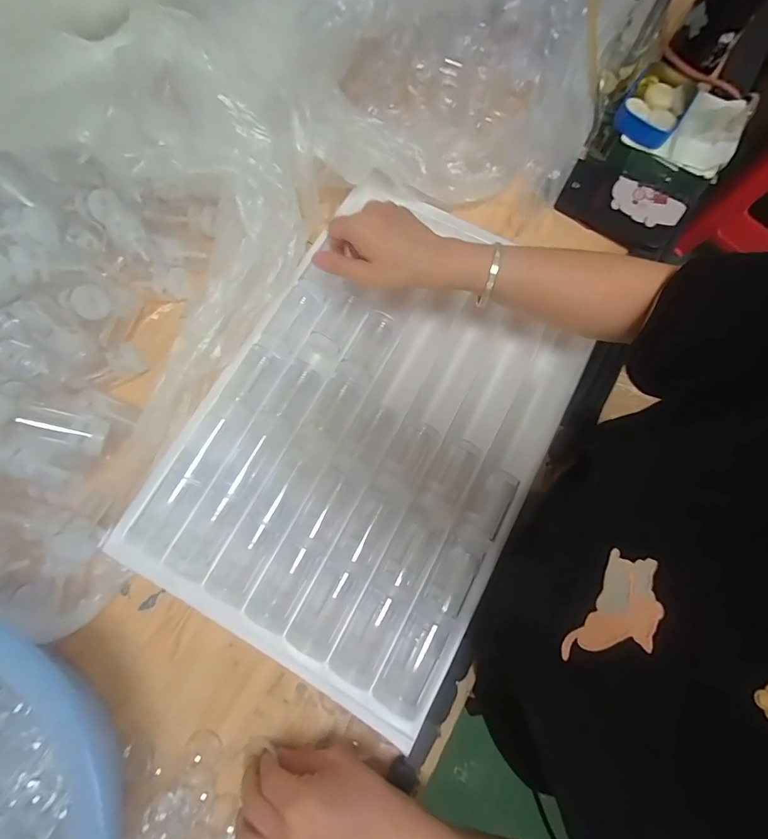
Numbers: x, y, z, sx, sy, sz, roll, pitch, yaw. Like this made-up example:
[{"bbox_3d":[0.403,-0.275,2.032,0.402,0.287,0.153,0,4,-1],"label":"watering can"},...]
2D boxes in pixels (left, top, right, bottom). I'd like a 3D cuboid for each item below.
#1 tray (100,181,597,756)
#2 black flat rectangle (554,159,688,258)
[{"bbox_3d":[-0.002,-0.011,0.413,0.320,0.034,0.488,29,79,5],"label":"tray"},{"bbox_3d":[0.290,-0.265,0.506,0.134,0.015,0.081,35,87,13],"label":"black flat rectangle"}]

